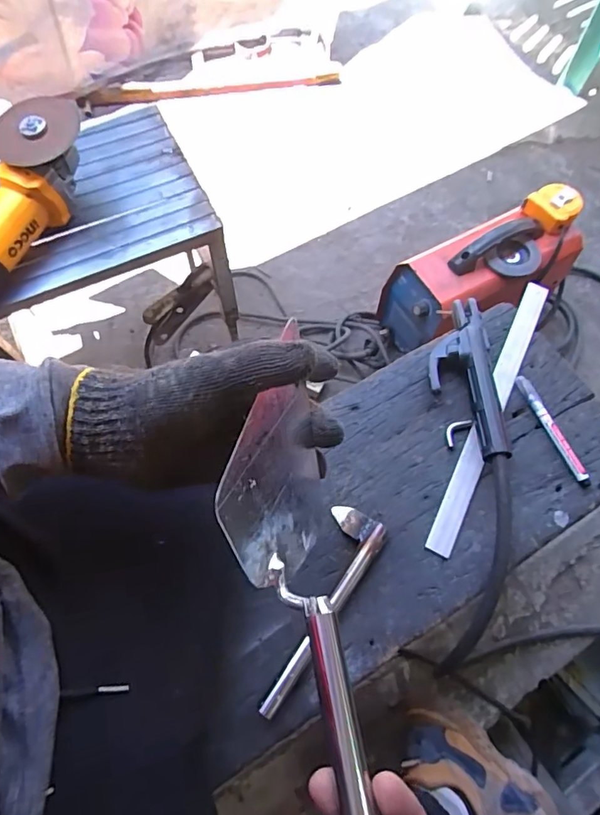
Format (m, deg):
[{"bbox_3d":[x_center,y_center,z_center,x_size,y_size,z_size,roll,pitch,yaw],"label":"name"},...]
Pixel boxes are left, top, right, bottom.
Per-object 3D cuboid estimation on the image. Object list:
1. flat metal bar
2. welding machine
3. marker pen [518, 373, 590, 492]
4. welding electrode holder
[{"bbox_3d":[0.215,-0.001,0.542,0.026,0.009,0.350,27,71,5],"label":"flat metal bar"},{"bbox_3d":[0.315,-0.229,0.896,0.283,0.200,0.149,-22,73,-9],"label":"welding machine"},{"bbox_3d":[0.277,0.025,0.533,0.016,0.011,0.134,-20,73,-9],"label":"marker pen"},{"bbox_3d":[0.178,-0.037,0.529,0.066,0.041,0.194,1,71,-2],"label":"welding electrode holder"}]

